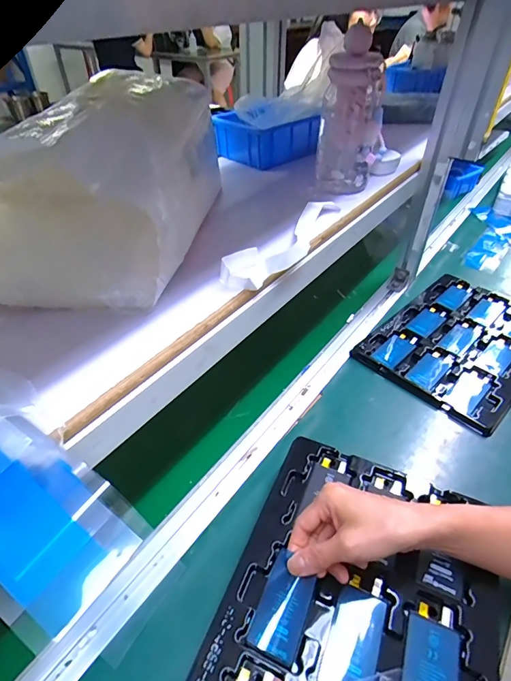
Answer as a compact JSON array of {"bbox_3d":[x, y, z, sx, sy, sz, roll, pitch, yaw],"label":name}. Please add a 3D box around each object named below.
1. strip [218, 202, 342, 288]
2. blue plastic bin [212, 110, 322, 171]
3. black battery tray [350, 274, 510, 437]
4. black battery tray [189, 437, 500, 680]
[{"bbox_3d":[0.047,-0.118,0.469,0.058,0.024,0.224,27,48,28],"label":"strip"},{"bbox_3d":[0.021,-0.356,0.705,0.132,0.065,0.127,32,51,32],"label":"blue plastic bin"},{"bbox_3d":[0.355,-0.001,0.697,0.332,0.025,0.228,-33,50,-31],"label":"black battery tray"},{"bbox_3d":[0.087,0.252,0.354,0.223,0.018,0.324,16,44,19],"label":"black battery tray"}]

